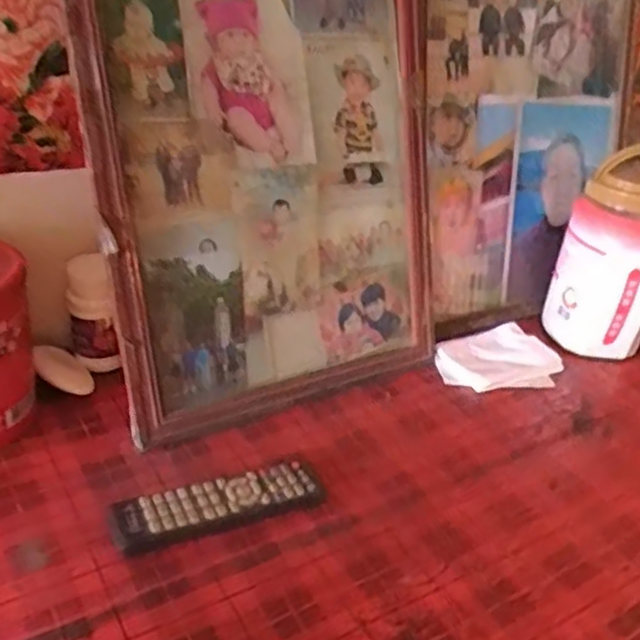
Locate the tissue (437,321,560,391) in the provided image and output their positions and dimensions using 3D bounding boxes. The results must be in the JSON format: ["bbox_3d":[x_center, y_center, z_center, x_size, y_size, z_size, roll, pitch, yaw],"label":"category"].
[{"bbox_3d":[0.220,0.047,0.855,0.158,0.010,0.108,-7,43,-15],"label":"tissue"}]

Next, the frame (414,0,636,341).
[{"bbox_3d":[0.276,-0.280,0.906,0.396,0.549,0.023,-13,20,-30],"label":"frame"}]

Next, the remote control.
[{"bbox_3d":[-0.084,0.156,0.584,0.179,0.023,0.050,-6,30,-22],"label":"remote control"}]

